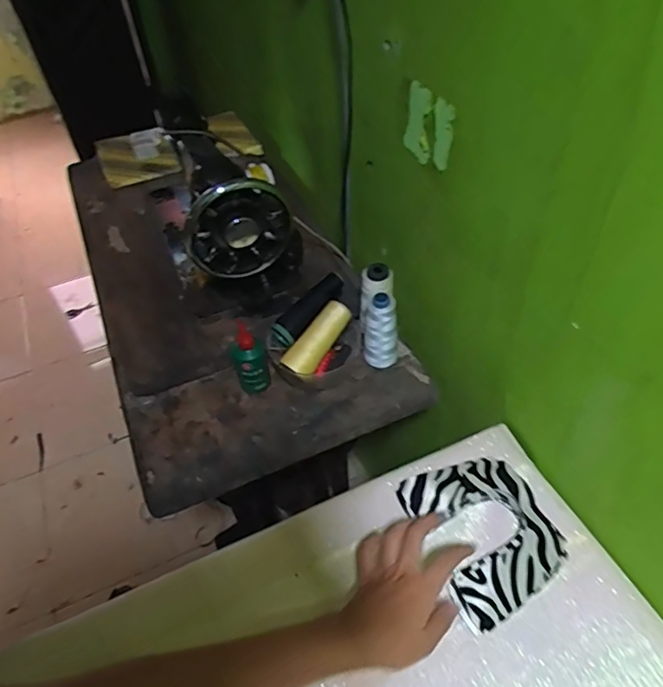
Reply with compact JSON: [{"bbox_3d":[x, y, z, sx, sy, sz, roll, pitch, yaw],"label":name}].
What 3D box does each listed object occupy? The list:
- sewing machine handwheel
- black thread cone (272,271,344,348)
[{"bbox_3d":[-0.118,-0.146,0.698,0.125,0.132,0.029,-25,51,-19],"label":"sewing machine handwheel"},{"bbox_3d":[-0.028,-0.047,0.728,0.036,0.030,0.115,37,77,31],"label":"black thread cone"}]

